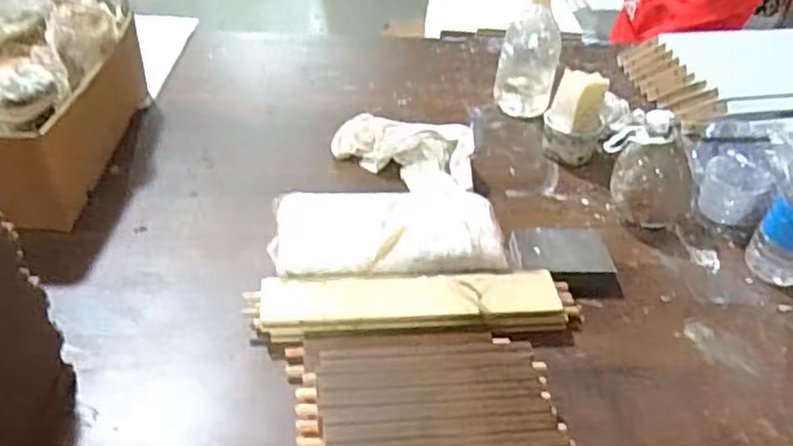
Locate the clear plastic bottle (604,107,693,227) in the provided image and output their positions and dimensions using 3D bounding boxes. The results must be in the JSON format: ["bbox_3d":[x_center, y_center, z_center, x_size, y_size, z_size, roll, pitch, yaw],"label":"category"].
[{"bbox_3d":[0.299,-0.070,0.794,0.101,0.133,0.101,19,42,16],"label":"clear plastic bottle"}]

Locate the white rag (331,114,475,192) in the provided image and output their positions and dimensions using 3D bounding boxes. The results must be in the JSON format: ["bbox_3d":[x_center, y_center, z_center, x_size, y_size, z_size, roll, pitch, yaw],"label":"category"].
[{"bbox_3d":[0.011,-0.087,0.836,0.192,0.055,0.086,19,42,16],"label":"white rag"}]

